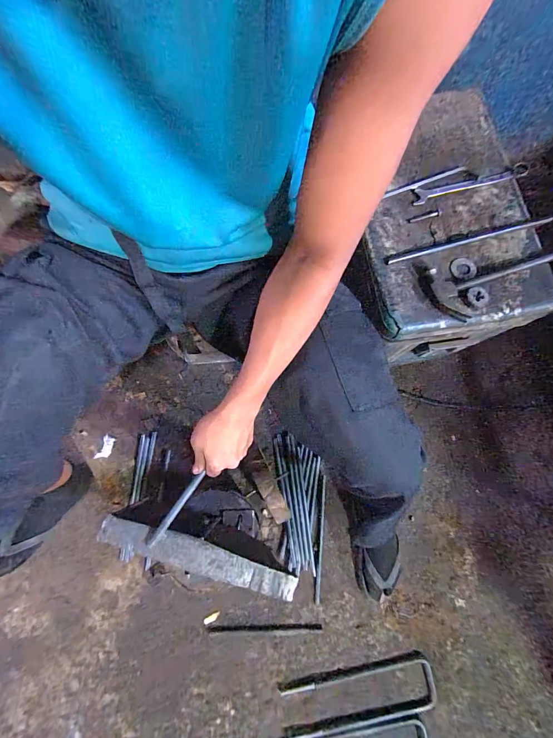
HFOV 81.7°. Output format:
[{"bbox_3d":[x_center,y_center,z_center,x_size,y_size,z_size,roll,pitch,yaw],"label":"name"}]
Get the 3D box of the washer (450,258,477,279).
[{"bbox_3d":[0.336,-0.180,0.576,0.042,0.004,0.046,2,69,9],"label":"washer"}]

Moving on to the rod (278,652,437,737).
[{"bbox_3d":[0.199,0.785,0.764,0.359,0.020,0.128,-13,78,0],"label":"rod"}]

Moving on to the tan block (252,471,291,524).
[{"bbox_3d":[-0.010,0.268,0.676,0.038,0.016,0.115,-28,81,-6],"label":"tan block"}]

